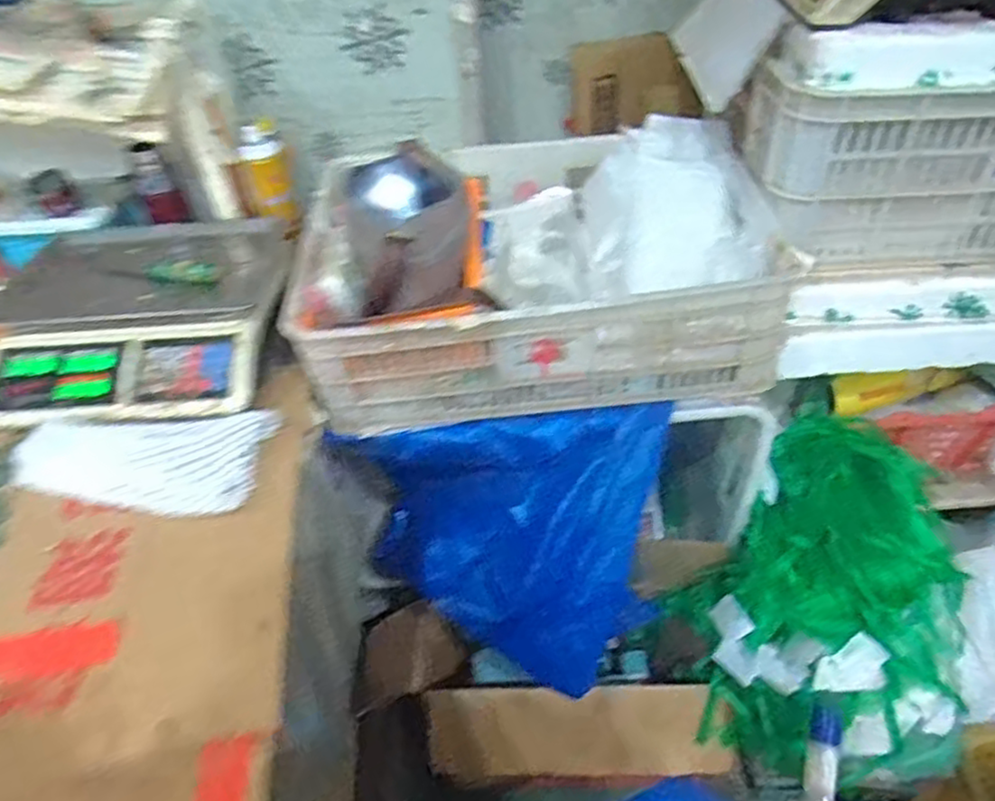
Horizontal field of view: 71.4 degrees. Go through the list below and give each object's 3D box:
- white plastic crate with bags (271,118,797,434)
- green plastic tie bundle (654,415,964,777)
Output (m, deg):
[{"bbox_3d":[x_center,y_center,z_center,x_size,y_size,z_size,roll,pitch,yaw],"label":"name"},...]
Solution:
[{"bbox_3d":[0.048,-0.192,0.925,0.571,0.243,0.387,-4,42,0],"label":"white plastic crate with bags"},{"bbox_3d":[0.427,0.259,1.001,0.359,0.291,0.379,-9,42,-5],"label":"green plastic tie bundle"}]

